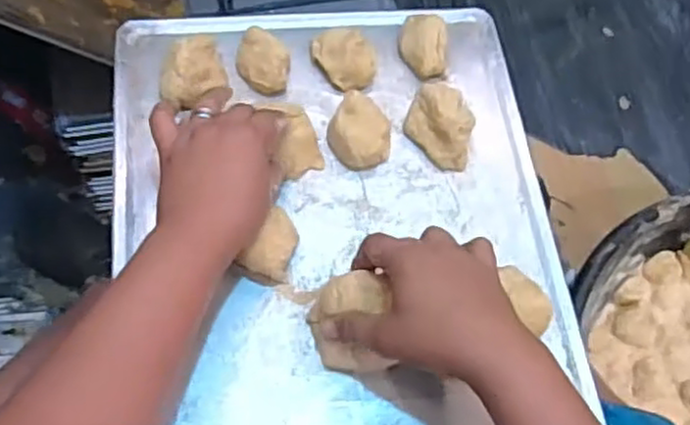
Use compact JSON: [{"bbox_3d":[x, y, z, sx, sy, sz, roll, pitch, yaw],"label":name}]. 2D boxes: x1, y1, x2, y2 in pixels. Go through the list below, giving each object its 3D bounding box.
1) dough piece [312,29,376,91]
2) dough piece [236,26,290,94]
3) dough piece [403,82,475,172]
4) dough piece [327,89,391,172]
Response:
[{"bbox_3d":[0.001,-0.126,0.590,0.042,0.031,0.053,-23,63,-17],"label":"dough piece"},{"bbox_3d":[-0.068,-0.124,0.582,0.036,0.029,0.056,-20,63,-16],"label":"dough piece"},{"bbox_3d":[0.078,-0.073,0.571,0.054,0.034,0.062,16,59,5],"label":"dough piece"},{"bbox_3d":[0.012,-0.063,0.559,0.049,0.034,0.051,2,59,-3],"label":"dough piece"}]

